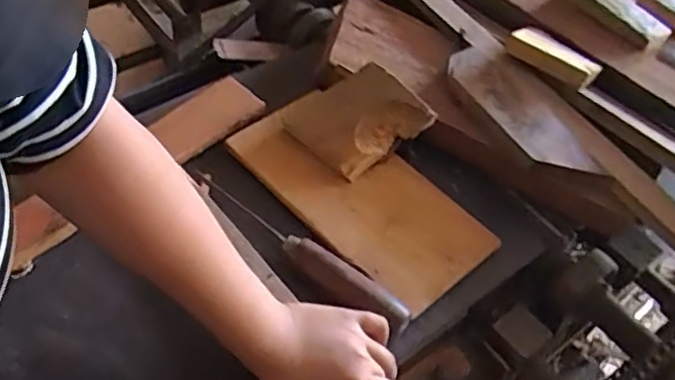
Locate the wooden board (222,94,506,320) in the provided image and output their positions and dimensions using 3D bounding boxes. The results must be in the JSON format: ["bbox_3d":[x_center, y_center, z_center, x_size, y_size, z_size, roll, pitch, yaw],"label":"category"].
[{"bbox_3d":[0.025,0.000,0.642,0.136,0.017,0.272,-35,64,-28],"label":"wooden board"}]

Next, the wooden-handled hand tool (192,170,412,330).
[{"bbox_3d":[-0.043,0.052,0.588,0.262,0.022,0.035,35,57,20],"label":"wooden-handled hand tool"}]

